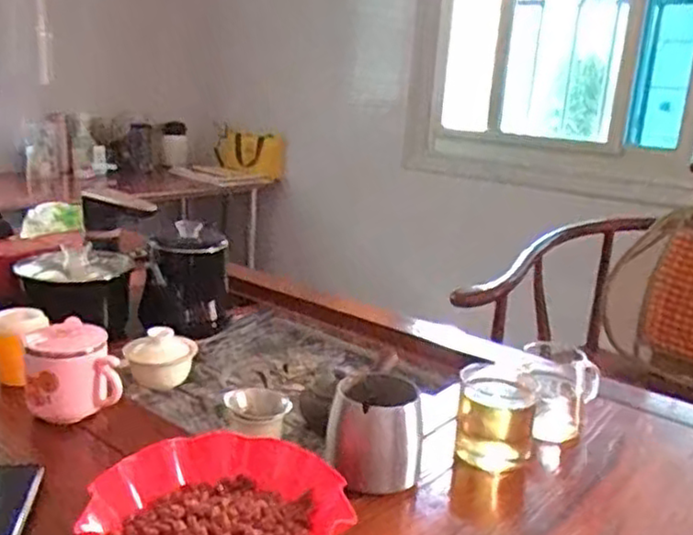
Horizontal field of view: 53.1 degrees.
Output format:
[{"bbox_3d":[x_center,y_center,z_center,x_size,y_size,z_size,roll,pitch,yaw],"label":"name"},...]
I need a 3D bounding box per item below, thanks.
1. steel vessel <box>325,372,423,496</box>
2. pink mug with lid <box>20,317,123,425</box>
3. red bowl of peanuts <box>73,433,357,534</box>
[{"bbox_3d":[0.026,0.152,0.635,0.084,0.104,0.068,4,15,3],"label":"steel vessel"},{"bbox_3d":[-0.288,0.107,0.721,0.085,0.080,0.077,-5,18,-29],"label":"pink mug with lid"},{"bbox_3d":[-0.095,0.198,0.525,0.188,0.056,0.182,3,15,-1],"label":"red bowl of peanuts"}]

